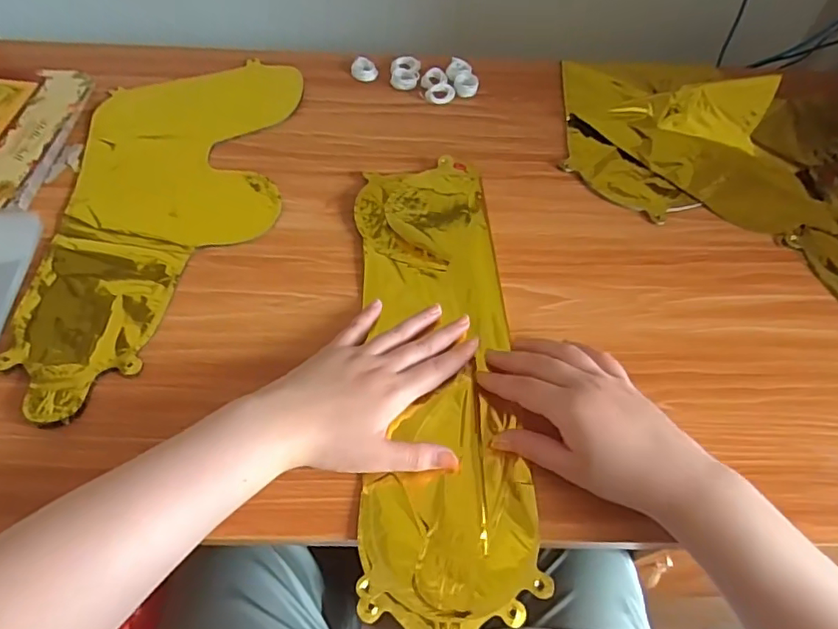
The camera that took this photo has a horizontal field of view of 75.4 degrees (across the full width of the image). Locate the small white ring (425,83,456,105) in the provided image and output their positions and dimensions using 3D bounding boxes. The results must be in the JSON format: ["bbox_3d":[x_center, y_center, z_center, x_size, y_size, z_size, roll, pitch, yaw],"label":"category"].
[{"bbox_3d":[0.025,-0.251,0.615,0.028,0.009,0.032,31,62,15],"label":"small white ring"}]

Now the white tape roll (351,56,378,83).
[{"bbox_3d":[-0.064,-0.288,0.635,0.030,0.011,0.033,1,58,-2],"label":"white tape roll"}]

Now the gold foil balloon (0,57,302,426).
[{"bbox_3d":[-0.235,-0.100,0.500,0.191,0.010,0.403,3,58,-2],"label":"gold foil balloon"}]

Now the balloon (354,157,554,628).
[{"bbox_3d":[0.016,0.037,0.430,0.120,0.014,0.426,0,58,-4],"label":"balloon"}]

